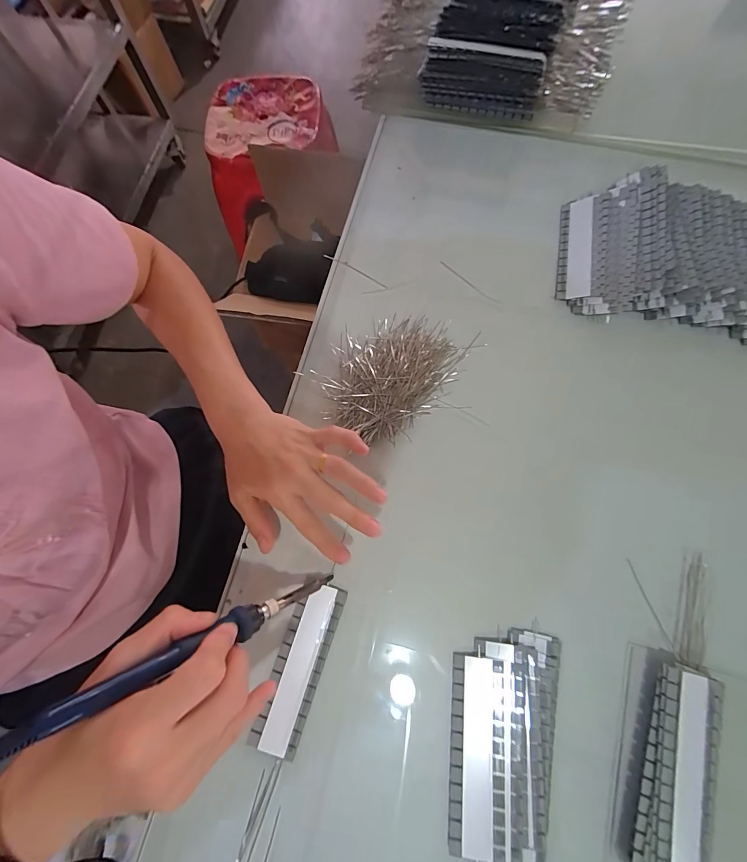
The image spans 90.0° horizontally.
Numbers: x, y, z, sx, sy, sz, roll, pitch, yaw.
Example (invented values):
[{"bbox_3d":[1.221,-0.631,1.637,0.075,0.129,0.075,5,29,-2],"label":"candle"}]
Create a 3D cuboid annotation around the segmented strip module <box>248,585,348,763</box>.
[{"bbox_3d":[-0.060,0.190,0.305,0.038,0.006,0.125,17,75,8],"label":"segmented strip module"}]

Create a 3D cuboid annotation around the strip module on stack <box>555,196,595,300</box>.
[{"bbox_3d":[0.216,-0.197,0.401,0.032,0.008,0.129,7,71,19],"label":"strip module on stack"}]

